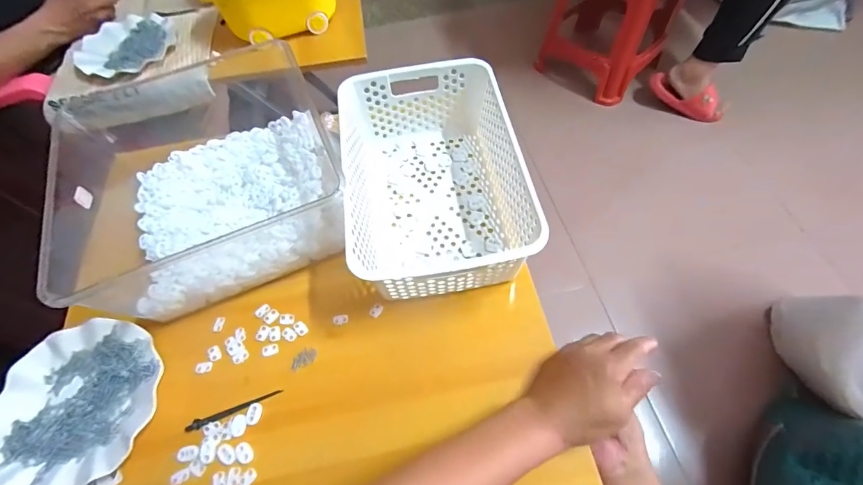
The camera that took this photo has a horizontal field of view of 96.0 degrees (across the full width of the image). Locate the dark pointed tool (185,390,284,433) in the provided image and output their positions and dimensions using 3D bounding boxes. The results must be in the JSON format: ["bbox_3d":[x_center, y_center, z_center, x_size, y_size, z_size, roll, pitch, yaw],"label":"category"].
[{"bbox_3d":[-0.220,0.188,0.432,0.103,0.005,0.010,-18,61,-7],"label":"dark pointed tool"}]

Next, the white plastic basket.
[{"bbox_3d":[0.000,-0.086,0.510,0.204,0.115,0.299,-8,60,-1],"label":"white plastic basket"}]

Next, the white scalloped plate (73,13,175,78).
[{"bbox_3d":[-0.600,-0.390,0.769,0.180,0.020,0.180,-2,60,3],"label":"white scalloped plate"}]

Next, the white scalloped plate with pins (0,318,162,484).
[{"bbox_3d":[-0.395,0.181,0.438,0.175,0.023,0.178,-2,60,3],"label":"white scalloped plate with pins"}]

